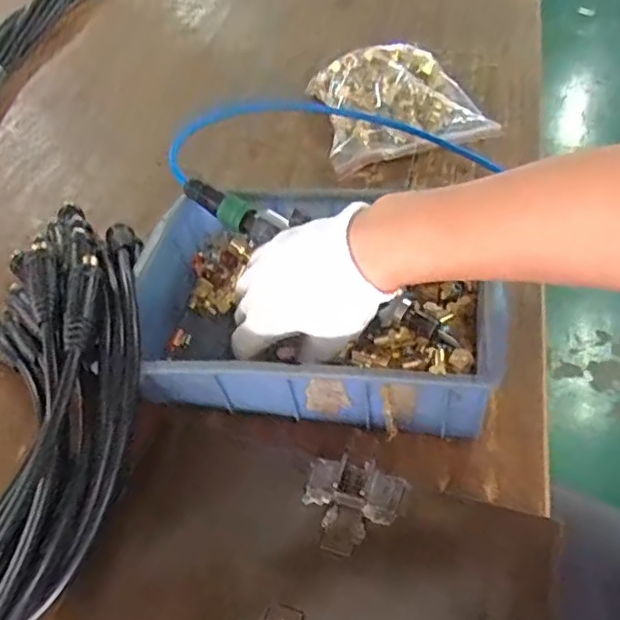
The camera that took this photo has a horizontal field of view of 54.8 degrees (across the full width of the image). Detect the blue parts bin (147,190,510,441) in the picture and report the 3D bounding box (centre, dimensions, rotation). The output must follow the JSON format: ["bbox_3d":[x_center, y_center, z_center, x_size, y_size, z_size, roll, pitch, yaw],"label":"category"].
[{"bbox_3d":[-0.001,-0.008,0.501,0.285,0.084,0.205,3,48,10],"label":"blue parts bin"}]

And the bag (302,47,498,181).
[{"bbox_3d":[0.108,-0.263,0.742,0.194,0.052,0.206,-9,46,1],"label":"bag"}]

